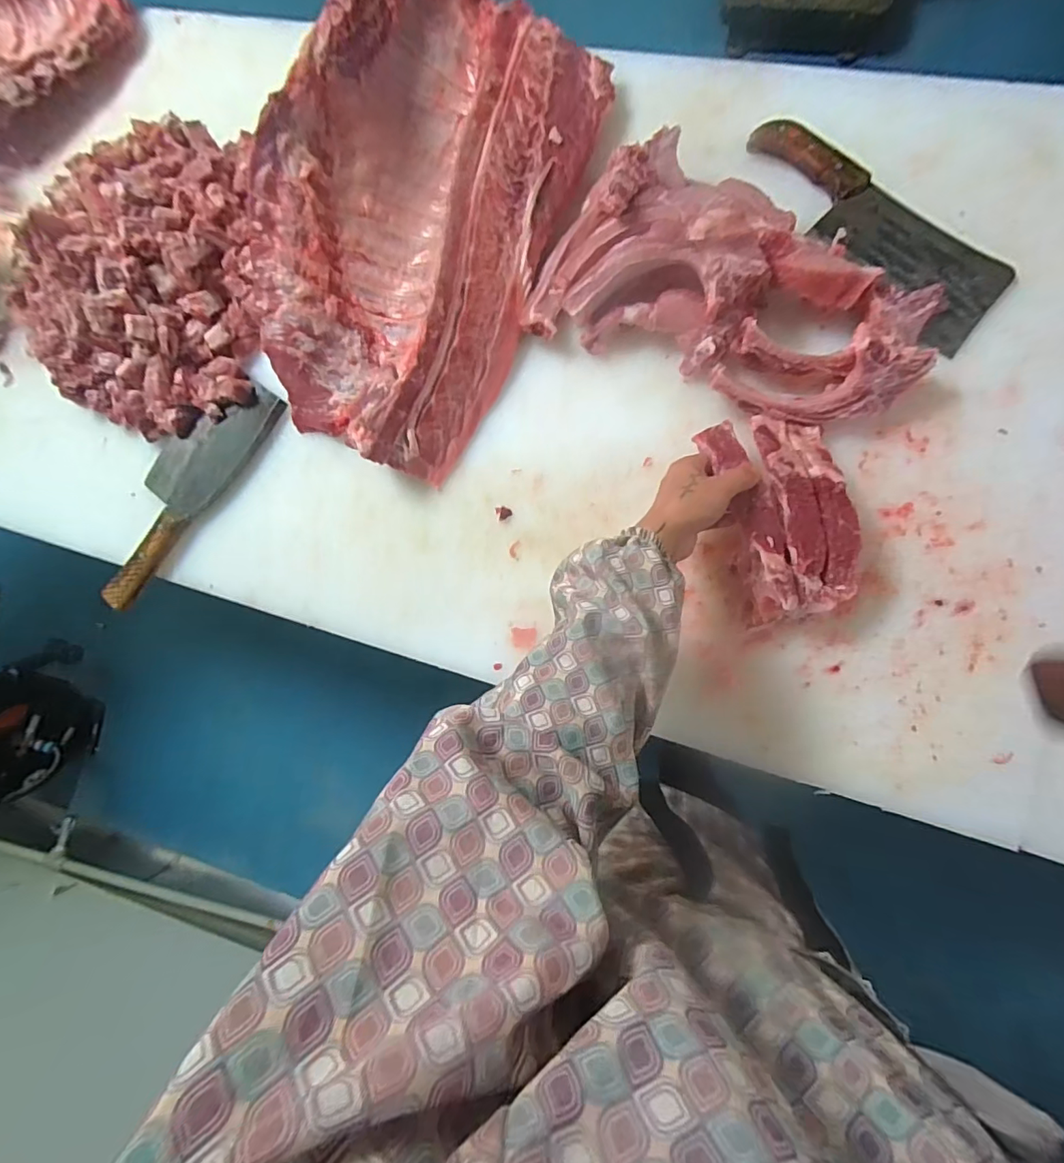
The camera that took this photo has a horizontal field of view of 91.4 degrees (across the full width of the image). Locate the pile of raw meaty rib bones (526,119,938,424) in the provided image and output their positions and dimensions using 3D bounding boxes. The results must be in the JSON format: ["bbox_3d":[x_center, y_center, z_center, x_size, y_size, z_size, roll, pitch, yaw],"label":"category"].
[{"bbox_3d":[0.220,-0.325,0.561,0.418,0.087,0.231,25,91,10],"label":"pile of raw meaty rib bones"}]

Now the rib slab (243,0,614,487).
[{"bbox_3d":[-0.135,-0.421,0.607,0.309,0.121,0.539,25,91,10],"label":"rib slab"}]

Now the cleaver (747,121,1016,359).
[{"bbox_3d":[0.365,-0.387,0.569,0.316,0.023,0.103,41,94,9],"label":"cleaver"}]

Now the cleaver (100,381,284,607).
[{"bbox_3d":[-0.469,-0.129,0.691,0.106,0.030,0.338,41,94,9],"label":"cleaver"}]

